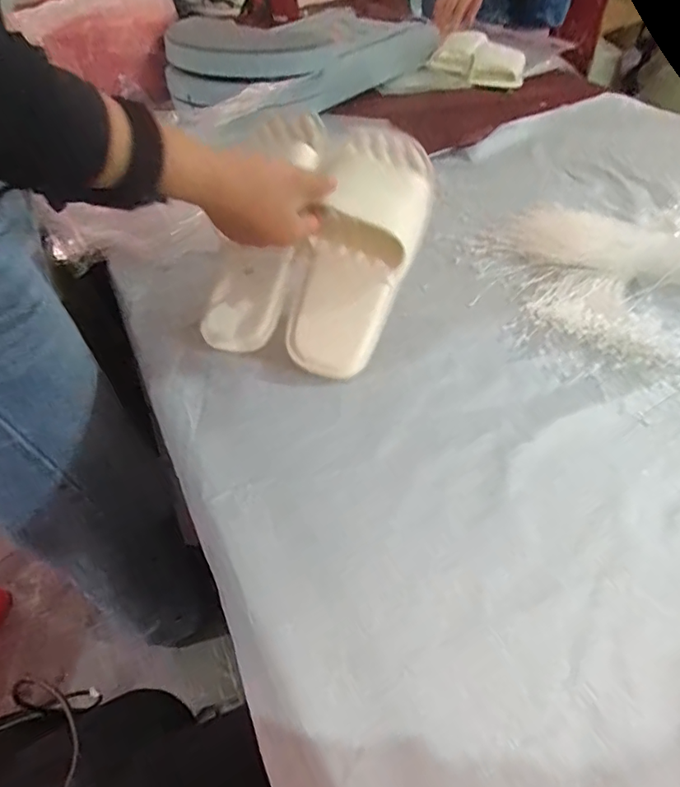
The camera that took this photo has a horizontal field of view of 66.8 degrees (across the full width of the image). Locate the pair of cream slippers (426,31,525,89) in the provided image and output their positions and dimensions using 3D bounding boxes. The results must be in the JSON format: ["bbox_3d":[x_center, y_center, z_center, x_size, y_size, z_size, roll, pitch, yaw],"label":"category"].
[{"bbox_3d":[0.259,-0.639,0.985,0.181,0.064,0.086,26,53,22],"label":"pair of cream slippers"}]

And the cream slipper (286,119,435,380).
[{"bbox_3d":[0.018,-0.128,0.461,0.094,0.053,0.230,16,85,15],"label":"cream slipper"}]

